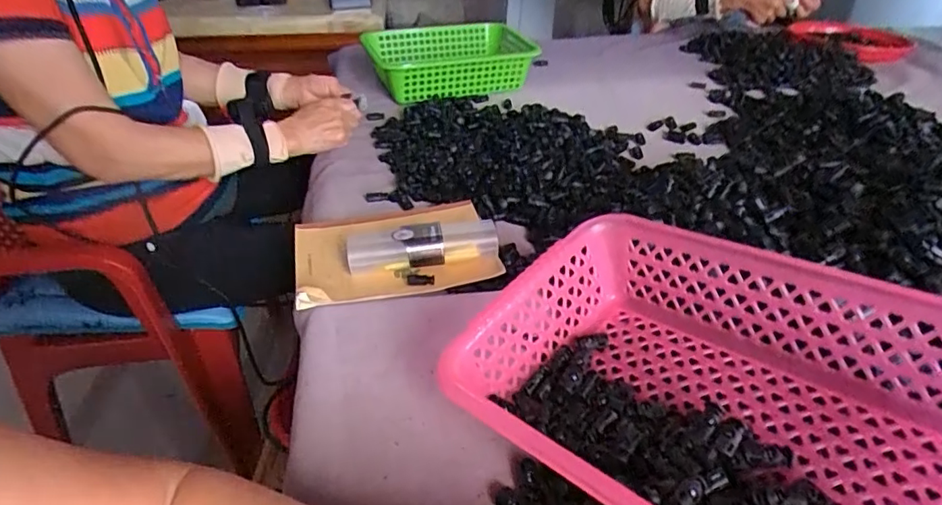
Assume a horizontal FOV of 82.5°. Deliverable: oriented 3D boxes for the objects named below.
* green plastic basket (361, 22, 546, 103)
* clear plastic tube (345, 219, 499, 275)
[{"bbox_3d":[-0.030,-0.372,1.025,0.319,0.092,0.238,-11,39,-15],"label":"green plastic basket"},{"bbox_3d":[-0.051,-0.007,0.567,0.154,0.035,0.037,-5,38,-7],"label":"clear plastic tube"}]

